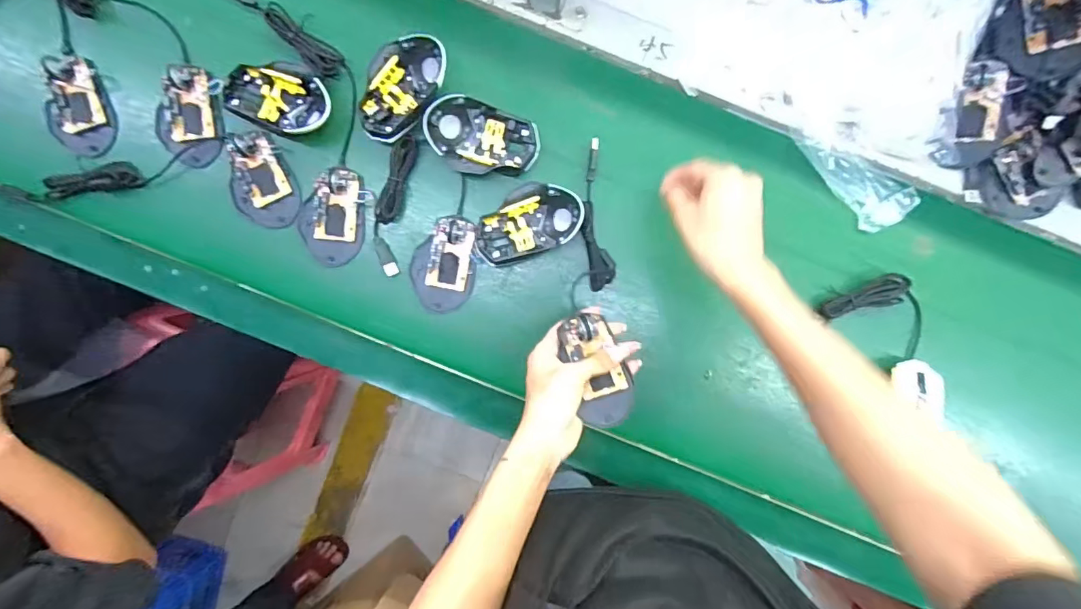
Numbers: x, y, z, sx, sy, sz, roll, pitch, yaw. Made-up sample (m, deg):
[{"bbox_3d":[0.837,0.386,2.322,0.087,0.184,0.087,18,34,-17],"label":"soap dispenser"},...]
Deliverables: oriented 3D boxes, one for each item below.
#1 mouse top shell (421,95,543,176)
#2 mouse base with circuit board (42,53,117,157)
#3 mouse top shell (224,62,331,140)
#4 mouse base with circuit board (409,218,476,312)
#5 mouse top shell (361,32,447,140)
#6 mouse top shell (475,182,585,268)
[{"bbox_3d":[-0.065,-0.181,0.544,0.121,0.037,0.071,18,95,-1],"label":"mouse top shell"},{"bbox_3d":[-0.522,-0.223,0.549,0.063,0.024,0.106,-6,95,1],"label":"mouse base with circuit board"},{"bbox_3d":[-0.290,-0.229,0.543,0.116,0.032,0.075,21,95,-2],"label":"mouse top shell"},{"bbox_3d":[-0.113,-0.046,0.563,0.072,0.017,0.108,0,95,0],"label":"mouse base with circuit board"},{"bbox_3d":[-0.155,-0.239,0.542,0.071,0.030,0.119,38,94,-3],"label":"mouse top shell"},{"bbox_3d":[-0.016,-0.091,0.551,0.122,0.036,0.073,-21,95,2],"label":"mouse top shell"}]

